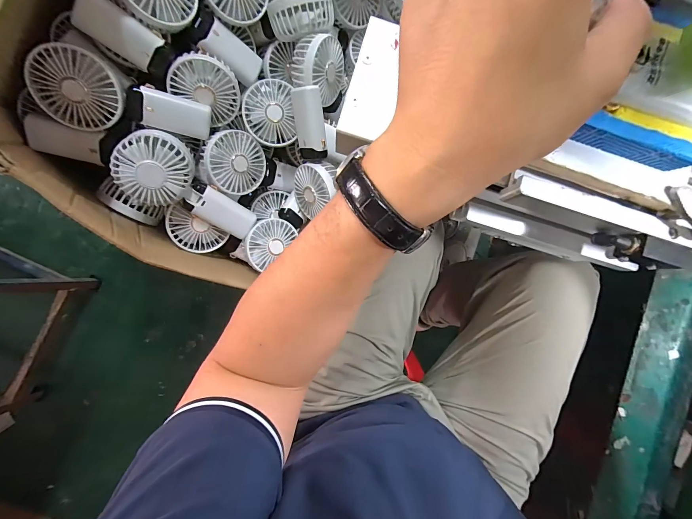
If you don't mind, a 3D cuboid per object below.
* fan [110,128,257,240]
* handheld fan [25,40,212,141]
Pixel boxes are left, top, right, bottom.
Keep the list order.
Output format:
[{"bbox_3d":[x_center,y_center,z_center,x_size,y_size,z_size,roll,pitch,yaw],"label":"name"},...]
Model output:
[{"bbox_3d":[-0.210,-0.094,0.427,0.180,0.043,0.087,35,88,-38],"label":"fan"},{"bbox_3d":[-0.272,-0.193,0.382,0.174,0.050,0.072,6,89,-26],"label":"handheld fan"}]

